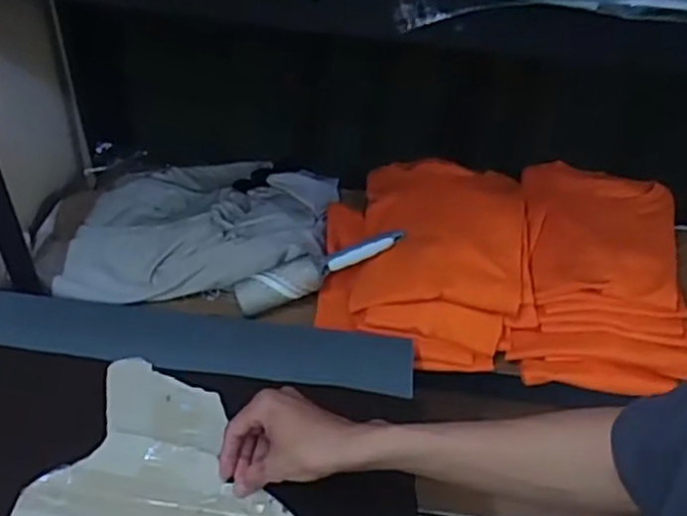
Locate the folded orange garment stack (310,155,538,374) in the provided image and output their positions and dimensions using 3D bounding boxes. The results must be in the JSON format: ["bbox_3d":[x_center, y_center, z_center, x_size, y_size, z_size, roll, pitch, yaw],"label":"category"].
[{"bbox_3d":[0.105,-0.006,0.911,0.253,0.108,0.290,7,44,1],"label":"folded orange garment stack"}]

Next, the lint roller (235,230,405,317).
[{"bbox_3d":[-0.029,0.012,0.878,0.212,0.057,0.043,-19,49,-23],"label":"lint roller"}]

